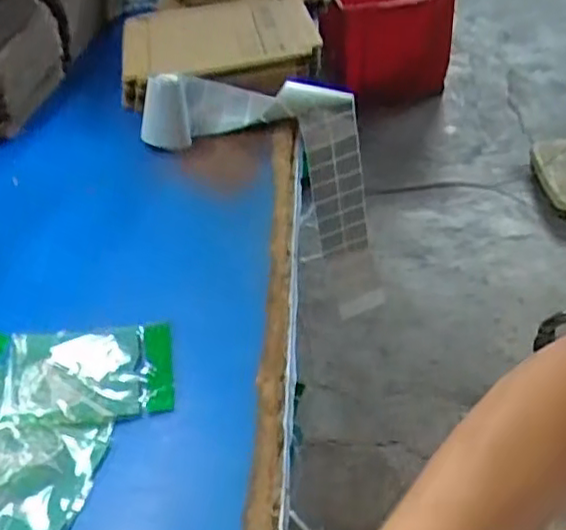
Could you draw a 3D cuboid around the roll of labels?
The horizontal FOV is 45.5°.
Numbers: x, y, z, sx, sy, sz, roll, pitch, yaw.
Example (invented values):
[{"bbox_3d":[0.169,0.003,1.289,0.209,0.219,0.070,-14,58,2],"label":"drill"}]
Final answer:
[{"bbox_3d":[-0.009,-0.110,1.114,0.360,0.434,0.113,-1,40,6],"label":"roll of labels"}]

